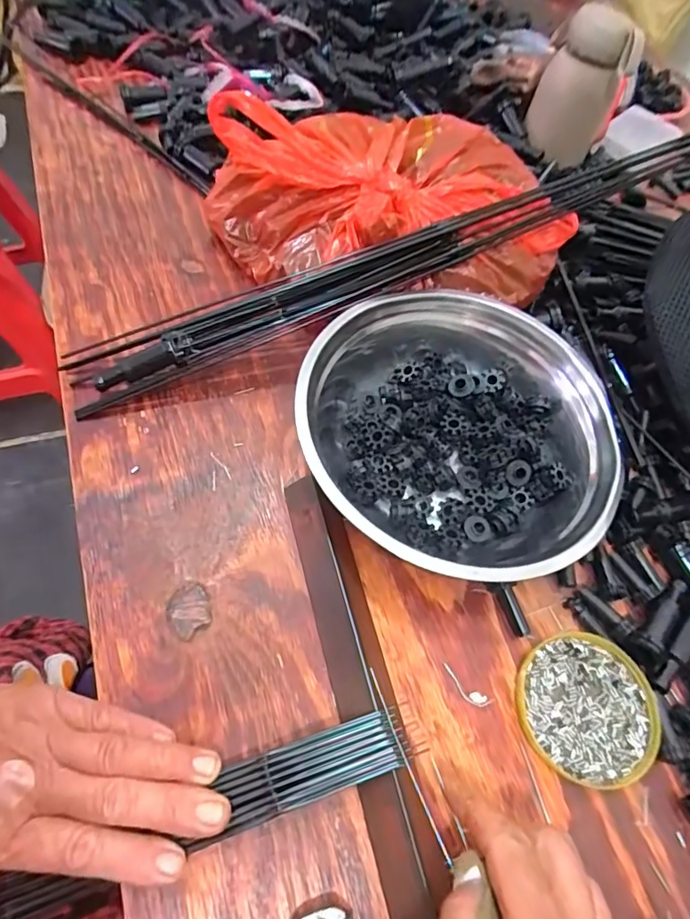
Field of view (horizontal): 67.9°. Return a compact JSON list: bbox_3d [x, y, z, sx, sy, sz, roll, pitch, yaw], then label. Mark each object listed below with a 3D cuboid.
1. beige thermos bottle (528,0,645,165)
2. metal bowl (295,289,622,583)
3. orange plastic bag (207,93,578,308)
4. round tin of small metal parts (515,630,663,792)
[{"bbox_3d":[0.244,-0.381,0.539,0.086,0.136,0.067,21,61,4],"label":"beige thermos bottle"},{"bbox_3d":[0.081,-0.026,0.362,0.196,0.063,0.225,-23,67,-19],"label":"metal bowl"},{"bbox_3d":[0.029,-0.215,0.433,0.296,0.098,0.165,6,61,-4],"label":"orange plastic bag"},{"bbox_3d":[0.149,0.151,0.314,0.084,0.008,0.081,3,61,-6],"label":"round tin of small metal parts"}]

